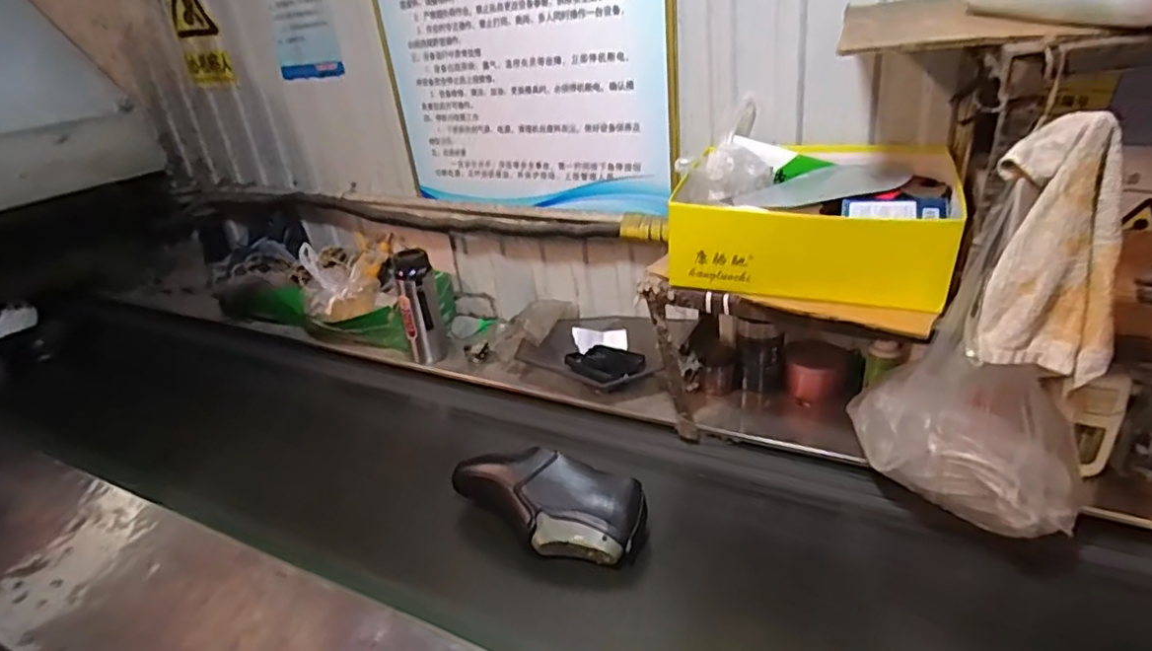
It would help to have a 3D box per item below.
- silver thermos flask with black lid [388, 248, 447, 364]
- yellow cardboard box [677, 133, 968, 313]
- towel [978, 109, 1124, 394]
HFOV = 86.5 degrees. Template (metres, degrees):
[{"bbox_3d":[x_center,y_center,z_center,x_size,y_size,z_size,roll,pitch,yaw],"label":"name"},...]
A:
[{"bbox_3d":[-0.316,-0.036,1.242,0.080,0.215,0.083,-13,28,-14],"label":"silver thermos flask with black lid"},{"bbox_3d":[0.315,-0.143,0.835,0.336,0.134,0.278,7,30,23],"label":"yellow cardboard box"},{"bbox_3d":[0.438,-0.067,0.556,0.109,0.212,0.058,12,32,30],"label":"towel"}]

